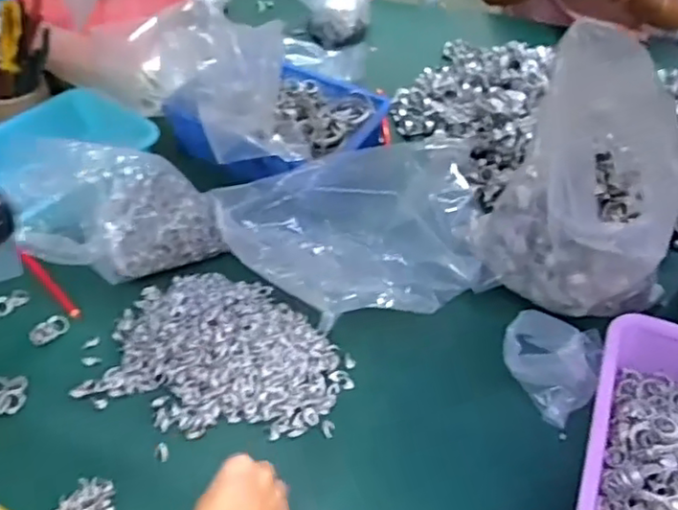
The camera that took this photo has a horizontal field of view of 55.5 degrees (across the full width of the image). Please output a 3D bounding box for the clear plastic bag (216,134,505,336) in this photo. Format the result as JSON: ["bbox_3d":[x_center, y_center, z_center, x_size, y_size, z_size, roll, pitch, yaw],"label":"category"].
[{"bbox_3d":[0.029,-0.047,0.820,0.331,0.107,0.271,-17,50,-17],"label":"clear plastic bag"}]

